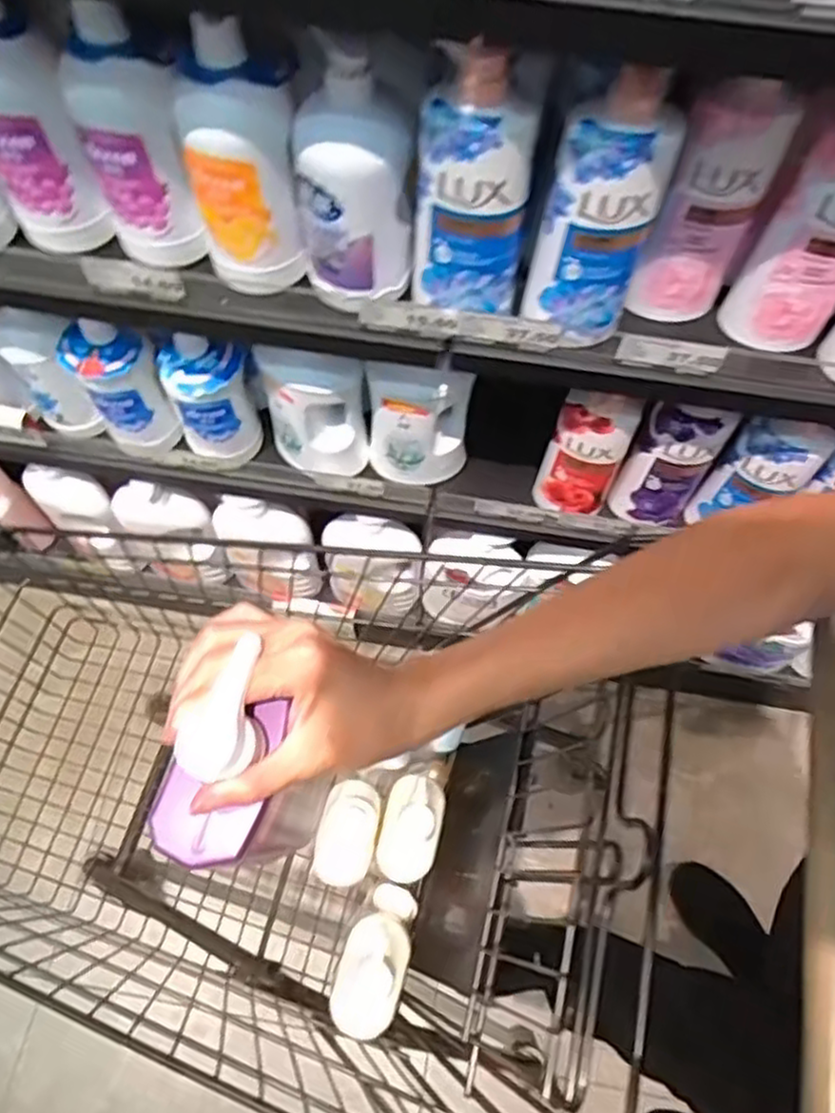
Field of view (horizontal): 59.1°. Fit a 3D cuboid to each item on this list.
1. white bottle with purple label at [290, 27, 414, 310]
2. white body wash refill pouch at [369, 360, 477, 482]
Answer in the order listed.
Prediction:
[{"bbox_3d":[-0.052,-0.295,0.599,0.096,0.199,0.055,-7,65,-5],"label":"white bottle with purple label"},{"bbox_3d":[0.004,-0.162,0.896,0.122,0.205,0.051,-3,64,-3],"label":"white body wash refill pouch"}]

